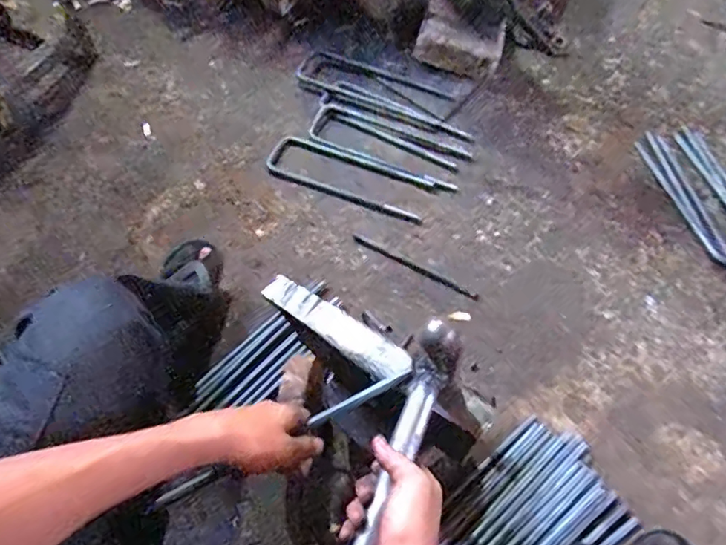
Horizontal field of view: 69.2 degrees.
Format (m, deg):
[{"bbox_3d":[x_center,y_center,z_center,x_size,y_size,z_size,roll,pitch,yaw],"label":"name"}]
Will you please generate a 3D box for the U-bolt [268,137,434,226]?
[{"bbox_3d":[-0.035,-0.212,1.162,0.363,0.020,0.130,21,64,9],"label":"U-bolt"}]

